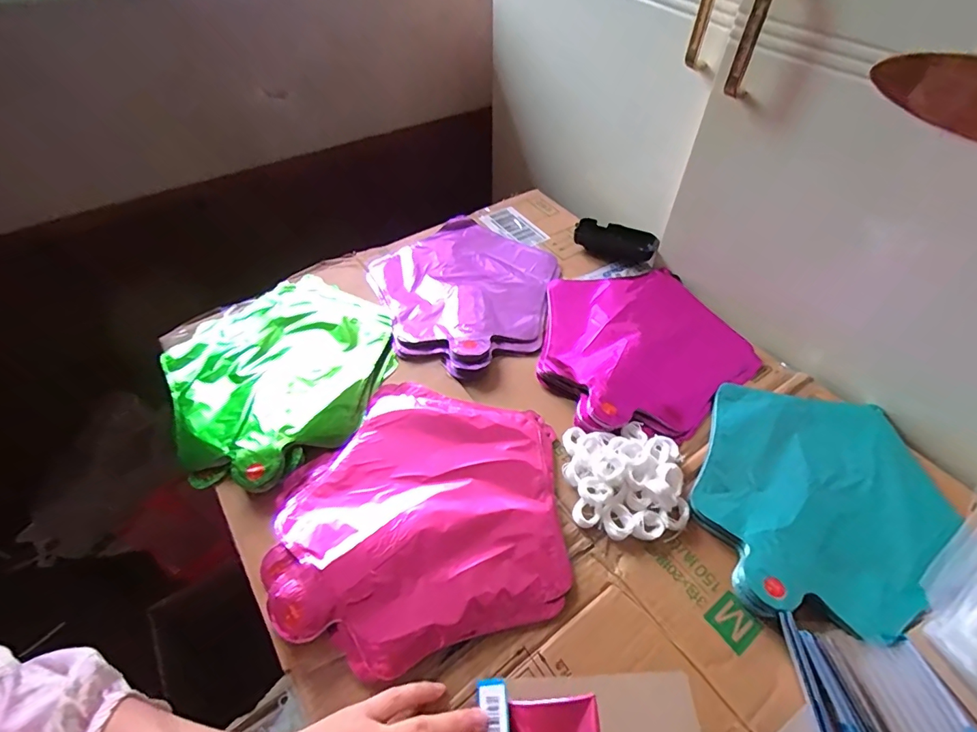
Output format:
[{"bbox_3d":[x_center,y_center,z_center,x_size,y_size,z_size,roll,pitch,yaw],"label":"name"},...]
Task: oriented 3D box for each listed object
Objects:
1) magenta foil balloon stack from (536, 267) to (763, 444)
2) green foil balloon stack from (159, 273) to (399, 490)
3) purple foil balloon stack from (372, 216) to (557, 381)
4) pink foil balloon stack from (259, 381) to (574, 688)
[{"bbox_3d":[0.168,-0.034,0.547,0.246,0.036,0.246,-24,56,-16],"label":"magenta foil balloon stack"},{"bbox_3d":[-0.221,-0.004,0.506,0.227,0.021,0.247,-32,59,-21],"label":"green foil balloon stack"},{"bbox_3d":[-0.022,-0.102,0.601,0.231,0.029,0.249,-26,56,-17],"label":"purple foil balloon stack"},{"bbox_3d":[-0.059,0.118,0.413,0.239,0.025,0.244,-2,53,0],"label":"pink foil balloon stack"}]

